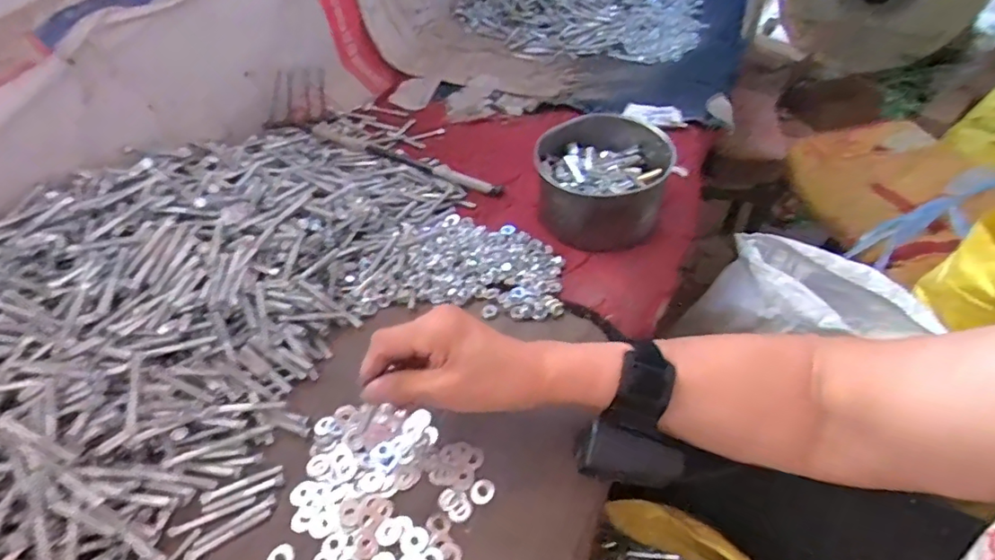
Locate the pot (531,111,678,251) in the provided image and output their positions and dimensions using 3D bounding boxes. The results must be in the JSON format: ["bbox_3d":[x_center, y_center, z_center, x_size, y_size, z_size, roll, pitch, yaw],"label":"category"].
[{"bbox_3d":[0.110,-0.103,0.570,0.138,0.076,0.156,13,50,16],"label":"pot"}]

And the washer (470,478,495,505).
[{"bbox_3d":[-0.011,0.157,0.391,0.016,0.004,0.019,20,52,21],"label":"washer"}]

